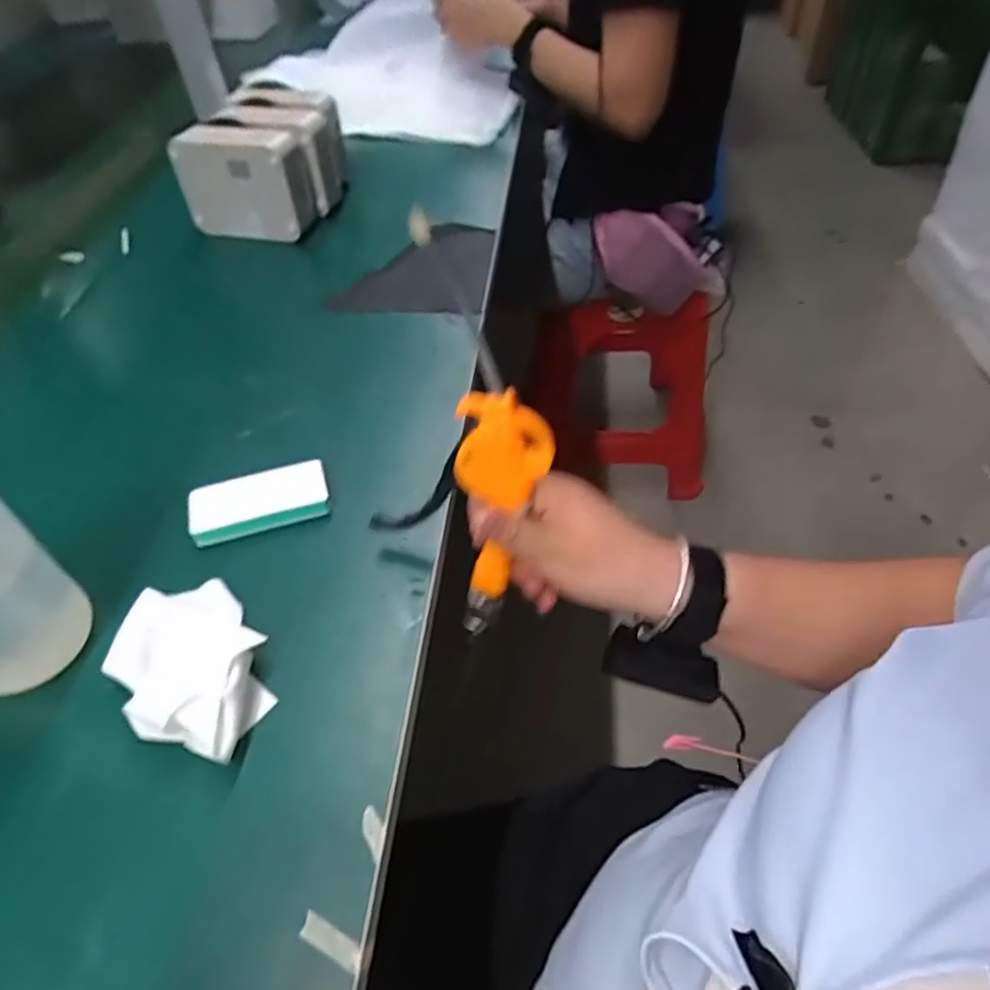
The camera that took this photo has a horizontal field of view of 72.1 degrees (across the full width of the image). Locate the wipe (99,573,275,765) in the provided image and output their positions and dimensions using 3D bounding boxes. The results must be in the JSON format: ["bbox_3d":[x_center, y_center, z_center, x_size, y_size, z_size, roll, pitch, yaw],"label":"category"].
[{"bbox_3d":[-0.172,0.093,0.383,0.077,0.023,0.123,-35,55,-24],"label":"wipe"}]

